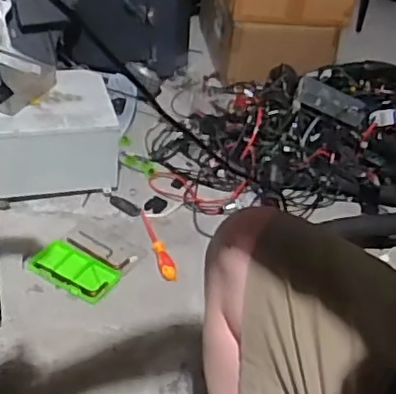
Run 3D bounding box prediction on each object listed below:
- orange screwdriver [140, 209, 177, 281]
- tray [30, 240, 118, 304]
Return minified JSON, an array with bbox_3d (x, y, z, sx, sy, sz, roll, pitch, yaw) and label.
[{"bbox_3d":[-0.093,0.100,1.443,0.035,0.028,0.250,-7,39,-15],"label":"orange screwdriver"},{"bbox_3d":[-0.271,0.158,1.356,0.194,0.016,0.106,22,40,21],"label":"tray"}]

